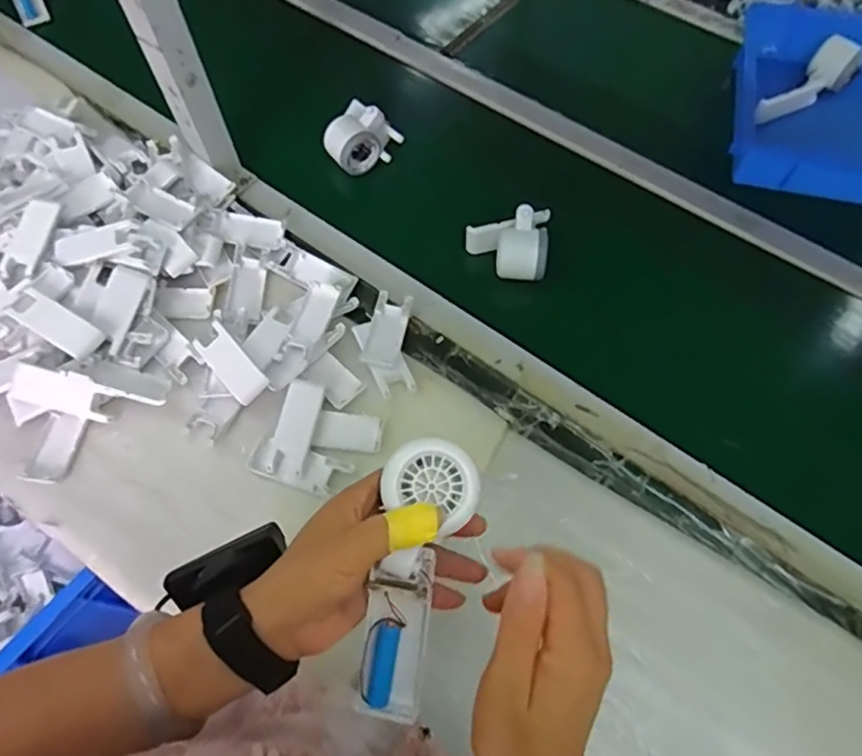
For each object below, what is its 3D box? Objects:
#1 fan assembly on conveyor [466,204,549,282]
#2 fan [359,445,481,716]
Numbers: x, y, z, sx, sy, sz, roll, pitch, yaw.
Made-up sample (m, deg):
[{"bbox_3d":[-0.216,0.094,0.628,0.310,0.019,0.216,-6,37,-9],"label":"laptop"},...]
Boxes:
[{"bbox_3d":[0.090,-0.165,0.711,0.094,0.058,0.089,6,64,3],"label":"fan assembly on conveyor"},{"bbox_3d":[-0.012,0.121,0.362,0.051,0.023,0.172,14,101,7],"label":"fan"}]

